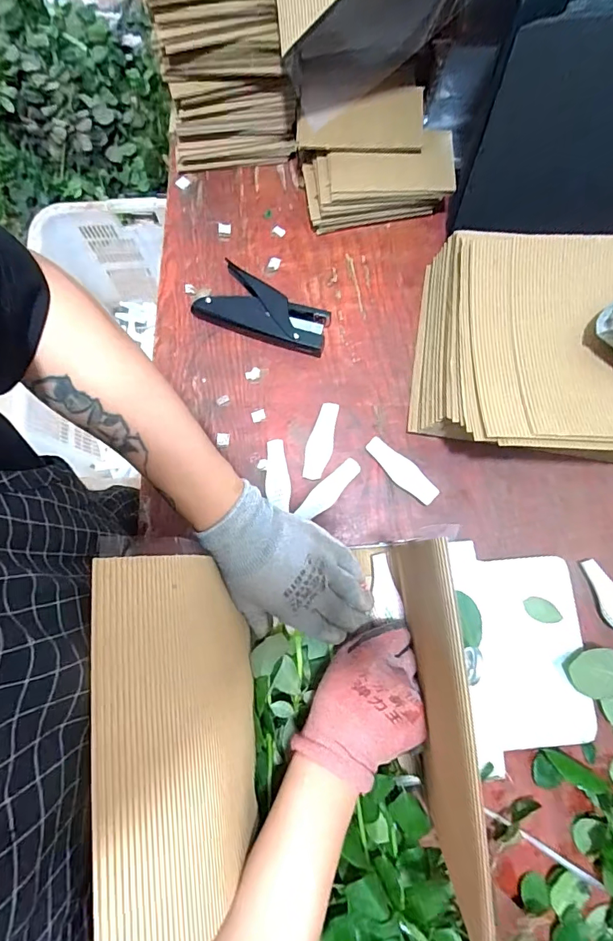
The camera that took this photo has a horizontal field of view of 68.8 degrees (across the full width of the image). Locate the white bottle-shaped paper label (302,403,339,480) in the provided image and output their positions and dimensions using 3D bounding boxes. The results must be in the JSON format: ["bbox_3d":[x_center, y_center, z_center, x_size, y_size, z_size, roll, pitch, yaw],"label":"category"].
[{"bbox_3d":[0.017,-0.032,0.483,0.025,0.010,0.087,18,80,3],"label":"white bottle-shaped paper label"}]

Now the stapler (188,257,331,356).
[{"bbox_3d":[-0.046,-0.179,0.508,0.151,0.027,0.067,28,80,5],"label":"stapler"}]

